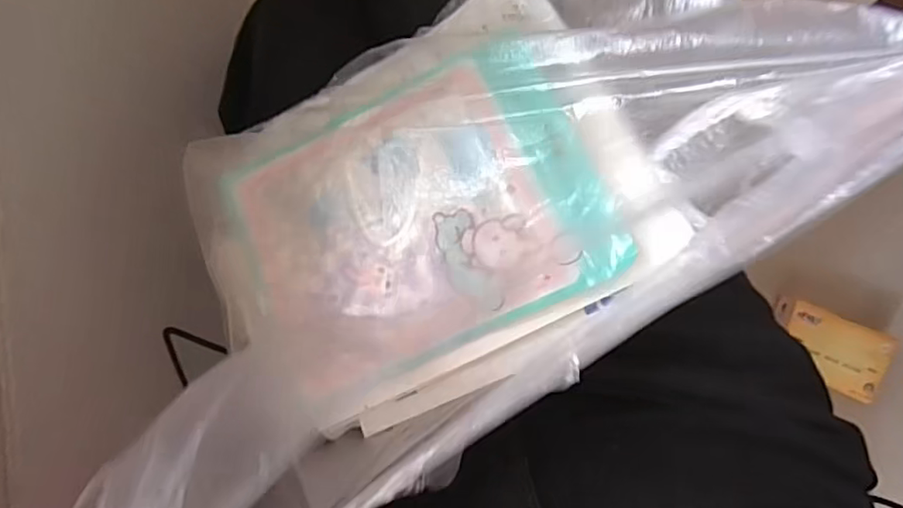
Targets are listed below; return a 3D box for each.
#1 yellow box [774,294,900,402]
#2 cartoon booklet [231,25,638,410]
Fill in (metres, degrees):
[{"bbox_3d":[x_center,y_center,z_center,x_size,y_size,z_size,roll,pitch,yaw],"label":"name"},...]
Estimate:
[{"bbox_3d":[0.496,0.124,0.786,0.146,0.072,0.091,24,95,7],"label":"yellow box"},{"bbox_3d":[-0.021,-0.022,0.319,0.197,0.015,0.147,-25,74,6],"label":"cartoon booklet"}]

